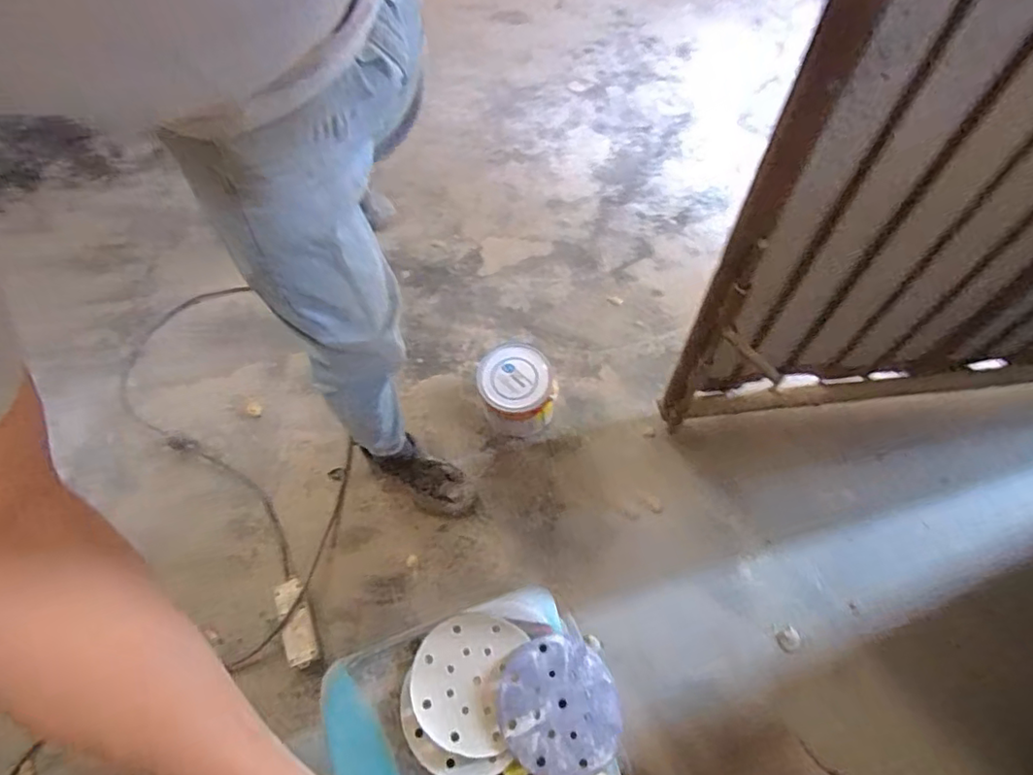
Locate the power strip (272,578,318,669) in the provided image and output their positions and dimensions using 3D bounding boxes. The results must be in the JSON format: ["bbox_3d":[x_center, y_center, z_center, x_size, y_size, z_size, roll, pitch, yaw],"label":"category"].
[{"bbox_3d":[-0.422,0.445,1.125,0.054,0.034,0.165,-24,64,-11],"label":"power strip"}]

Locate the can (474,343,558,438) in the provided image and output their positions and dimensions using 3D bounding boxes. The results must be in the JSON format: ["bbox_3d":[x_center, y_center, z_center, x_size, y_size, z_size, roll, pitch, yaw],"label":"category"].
[{"bbox_3d":[0.000,0.007,1.282,0.154,0.154,0.158,-1,62,2],"label":"can"}]

